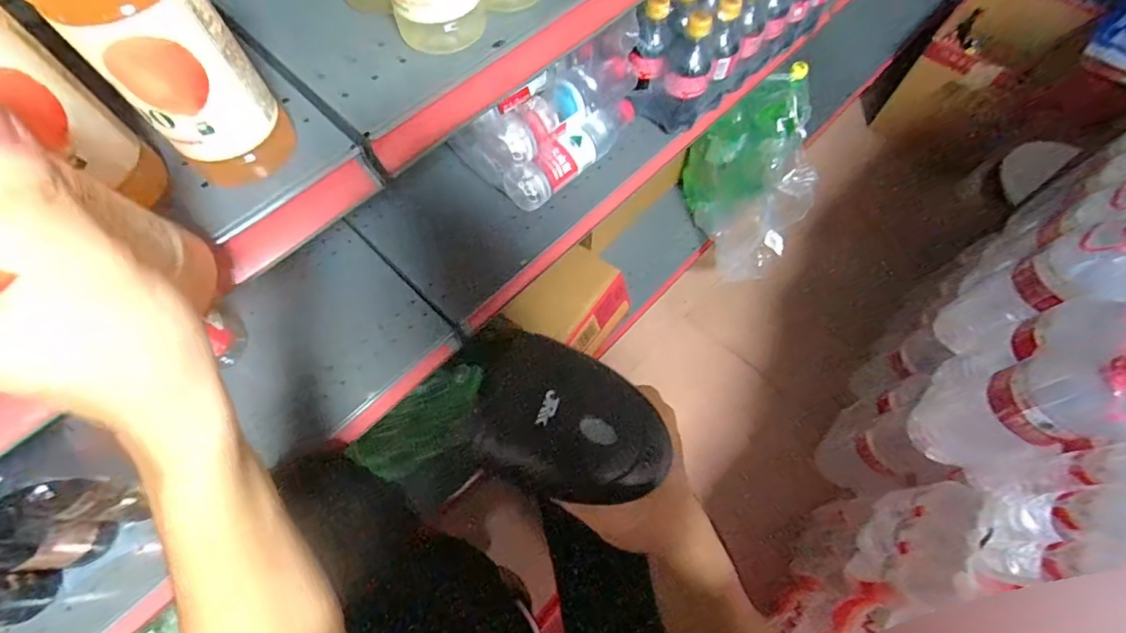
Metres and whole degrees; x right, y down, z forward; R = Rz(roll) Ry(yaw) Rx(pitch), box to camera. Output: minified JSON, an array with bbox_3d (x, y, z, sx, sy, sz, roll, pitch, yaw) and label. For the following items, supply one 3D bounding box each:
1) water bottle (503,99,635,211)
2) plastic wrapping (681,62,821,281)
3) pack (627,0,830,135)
[{"bbox_3d":[0.018,-0.242,0.684,0.060,0.061,0.232,41,72,16],"label":"water bottle"},{"bbox_3d":[0.376,-0.274,1.031,0.173,0.386,0.254,-1,66,-1],"label":"plastic wrapping"},{"bbox_3d":[0.259,-0.442,0.739,0.377,0.152,0.111,-41,72,-17],"label":"pack"}]

